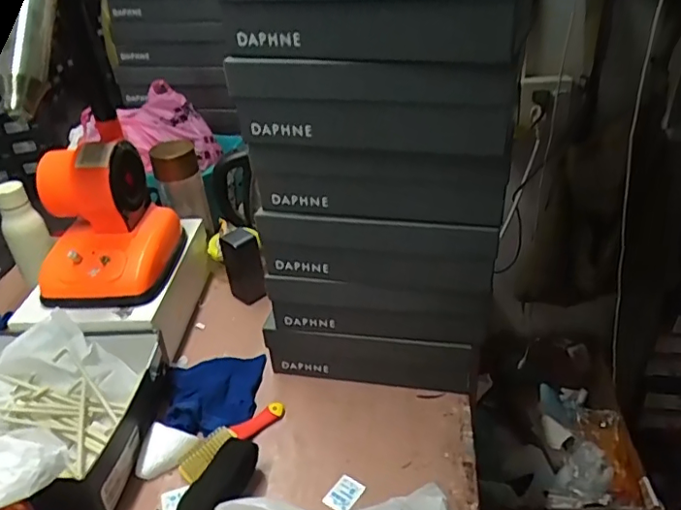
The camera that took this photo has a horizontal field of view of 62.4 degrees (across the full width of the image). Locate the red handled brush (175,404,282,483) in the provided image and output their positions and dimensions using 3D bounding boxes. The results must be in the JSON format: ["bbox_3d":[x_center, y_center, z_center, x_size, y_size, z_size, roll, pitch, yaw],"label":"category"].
[{"bbox_3d":[-0.142,0.241,0.753,0.159,0.027,0.044,-27,40,-30],"label":"red handled brush"}]

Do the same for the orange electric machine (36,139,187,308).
[{"bbox_3d":[-0.373,-0.056,0.877,0.179,0.195,0.191,-3,34,2],"label":"orange electric machine"}]

